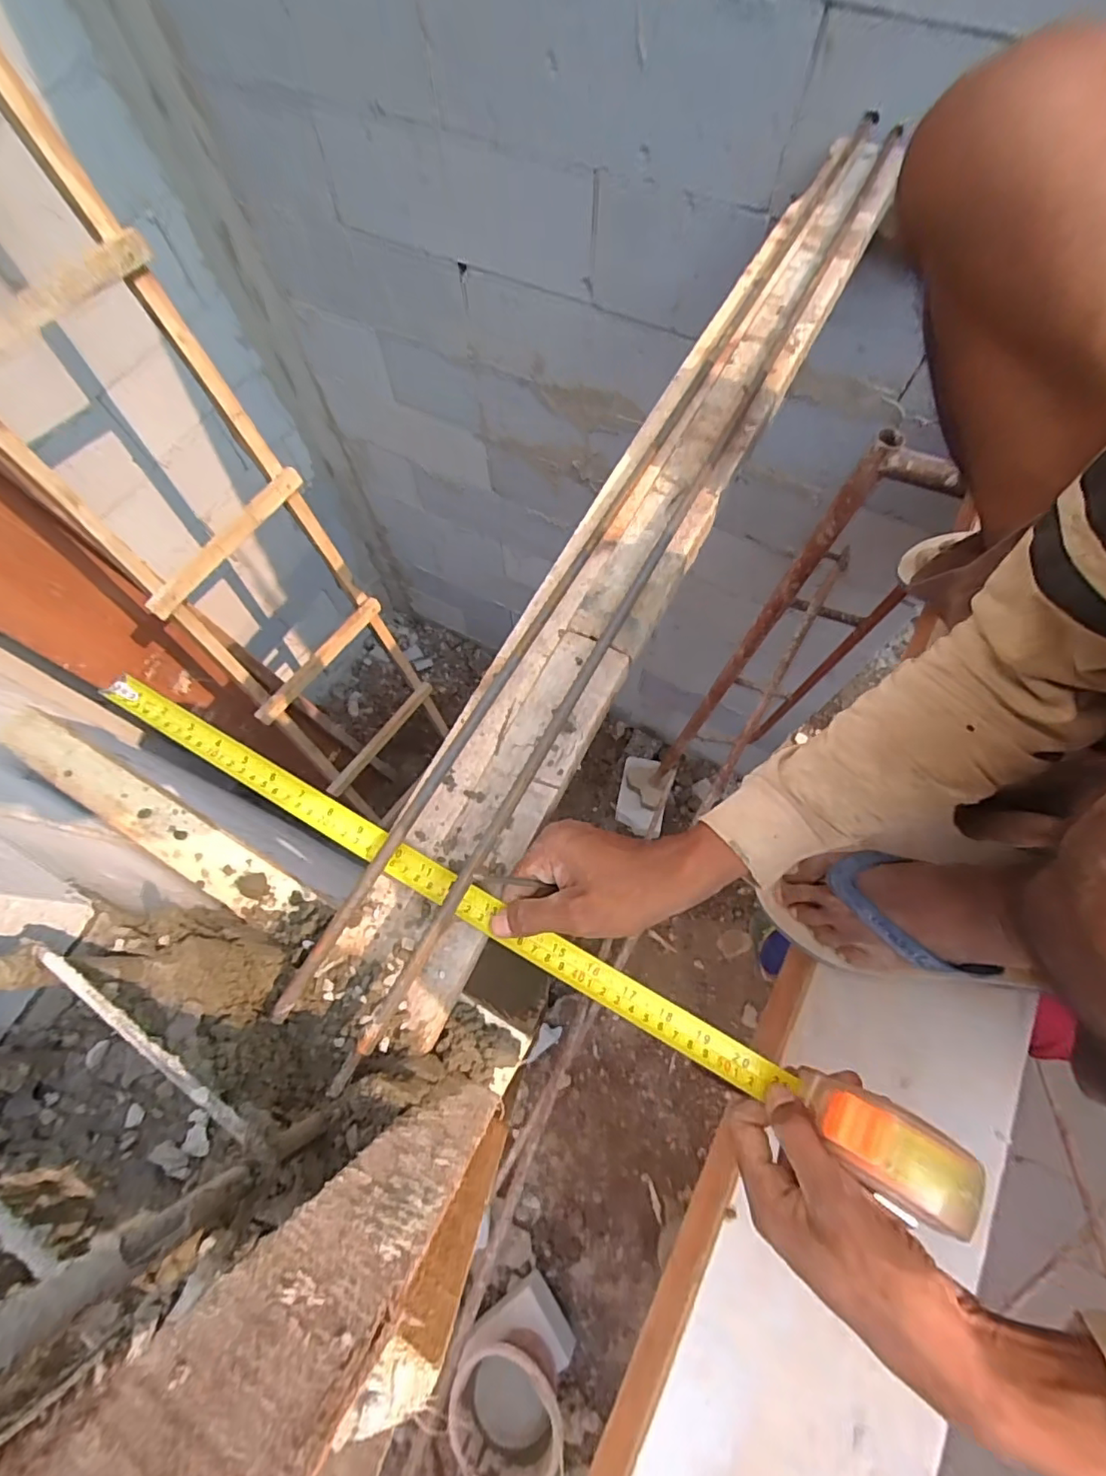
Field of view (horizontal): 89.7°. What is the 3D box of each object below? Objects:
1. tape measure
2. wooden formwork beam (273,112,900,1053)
[{"bbox_3d":[-0.057,0.101,0.356,0.585,0.059,0.035,26,71,14],"label":"tape measure"},{"bbox_3d":[0.112,-0.244,0.499,0.102,0.043,1.037,26,71,11],"label":"wooden formwork beam"}]

